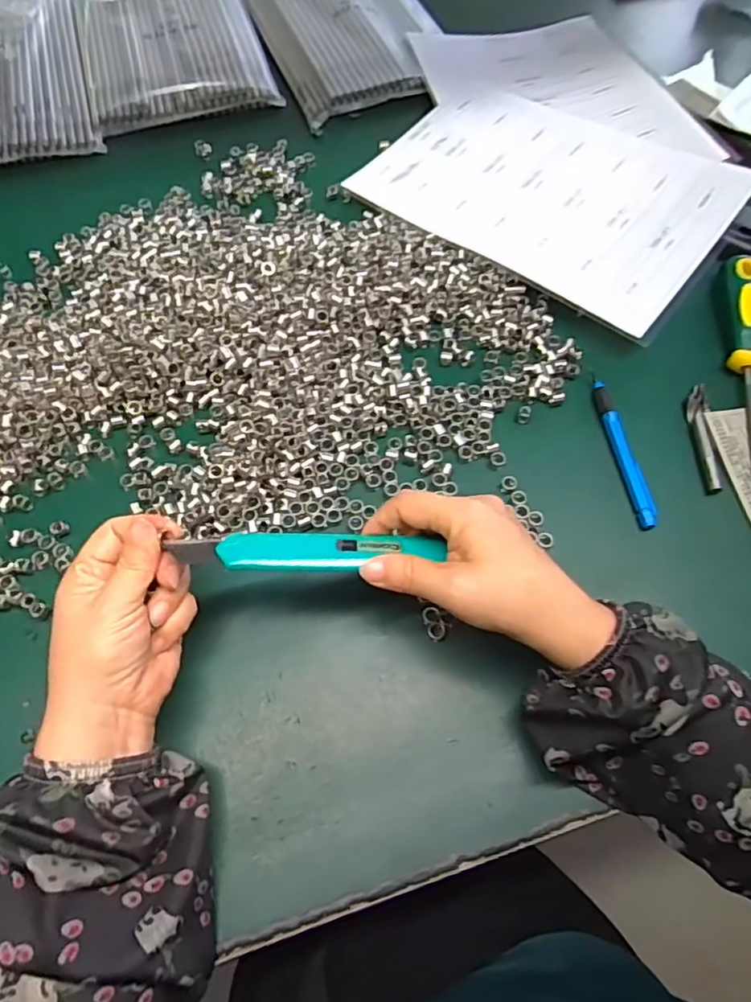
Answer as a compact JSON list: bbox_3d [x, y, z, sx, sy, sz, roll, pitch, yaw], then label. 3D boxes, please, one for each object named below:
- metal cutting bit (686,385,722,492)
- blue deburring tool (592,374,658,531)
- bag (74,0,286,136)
[{"bbox_3d":[0.233,-0.048,0.421,0.015,0.007,0.086,7,65,5],"label":"metal cutting bit"},{"bbox_3d":[0.172,-0.037,0.413,0.012,0.006,0.117,-9,65,-3],"label":"blue deburring tool"},{"bbox_3d":[-0.235,-0.537,0.664,0.183,0.019,0.340,-16,65,-6],"label":"bag"}]

